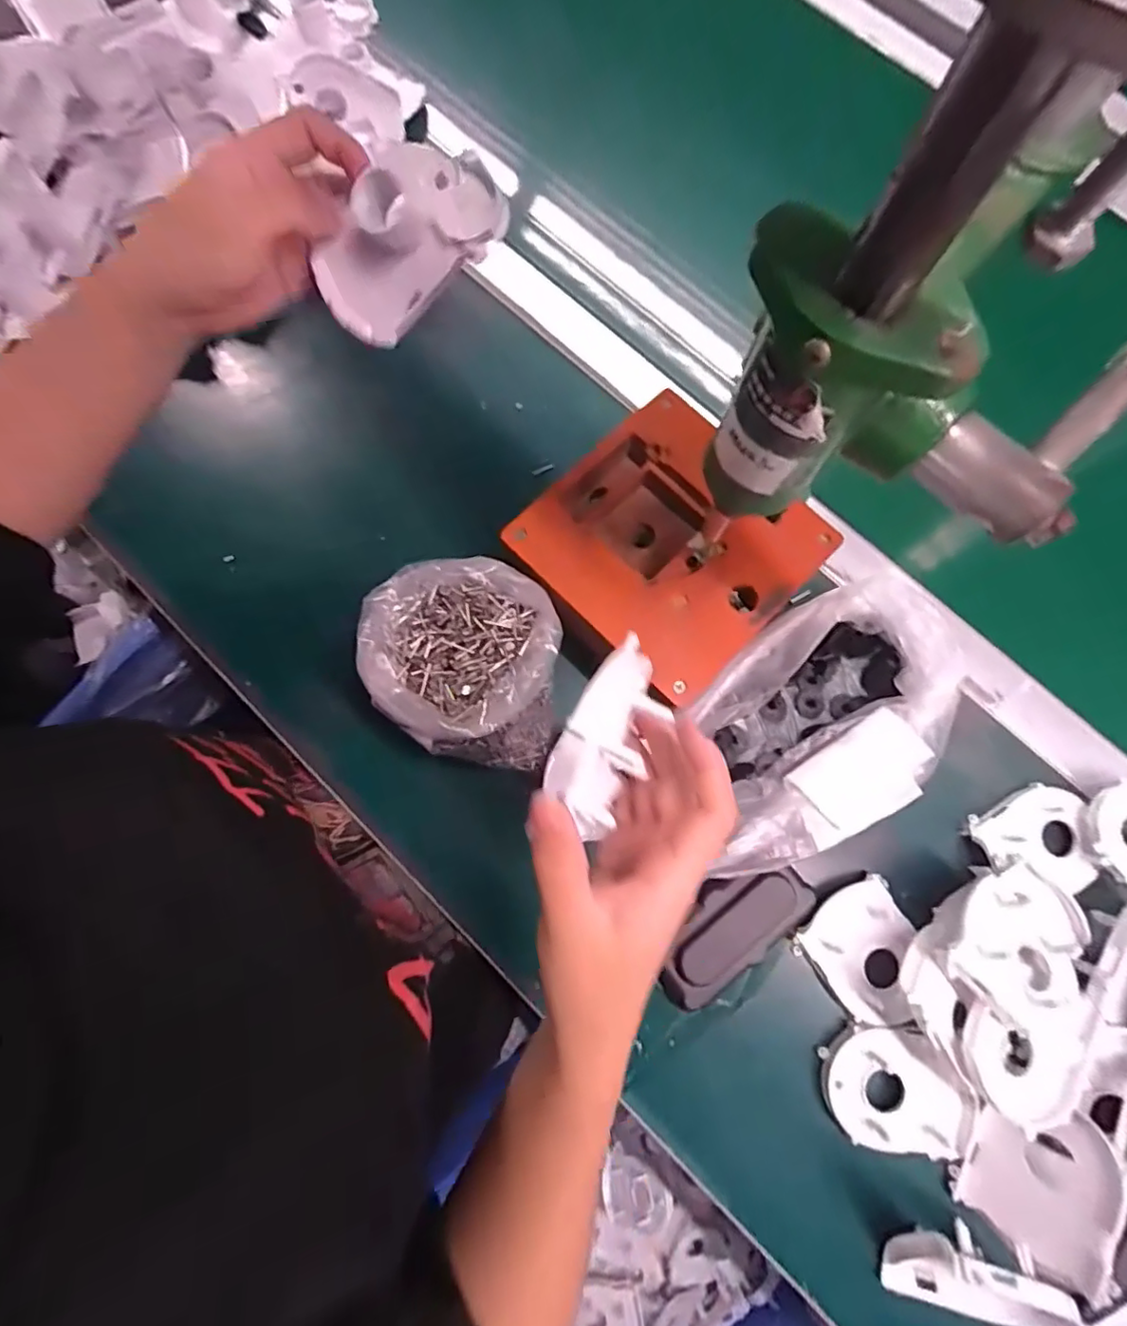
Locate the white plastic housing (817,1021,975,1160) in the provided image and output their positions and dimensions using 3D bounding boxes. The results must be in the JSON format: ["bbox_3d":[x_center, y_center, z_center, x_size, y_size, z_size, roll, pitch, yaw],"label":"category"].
[{"bbox_3d":[0.198,0.254,0.356,0.083,0.019,0.065,4,77,0],"label":"white plastic housing"}]

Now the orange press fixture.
[{"bbox_3d":[0.062,-0.069,0.377,0.155,0.038,0.152,-43,81,-10],"label":"orange press fixture"}]

